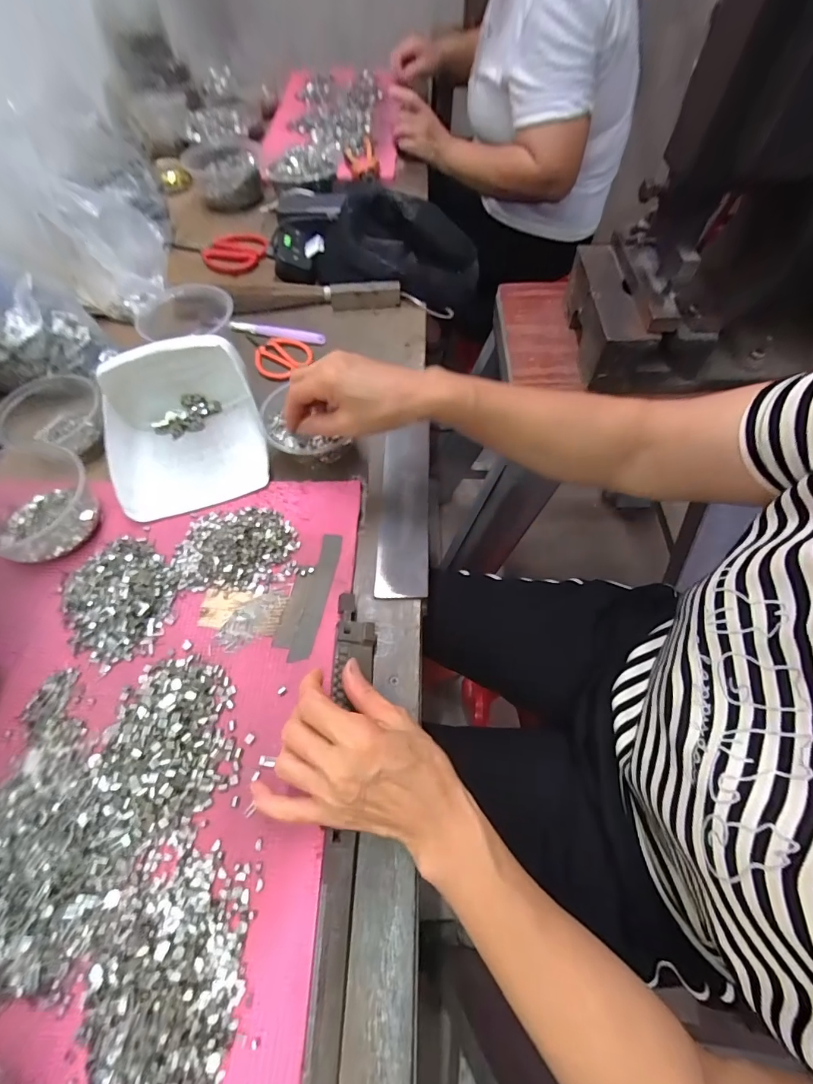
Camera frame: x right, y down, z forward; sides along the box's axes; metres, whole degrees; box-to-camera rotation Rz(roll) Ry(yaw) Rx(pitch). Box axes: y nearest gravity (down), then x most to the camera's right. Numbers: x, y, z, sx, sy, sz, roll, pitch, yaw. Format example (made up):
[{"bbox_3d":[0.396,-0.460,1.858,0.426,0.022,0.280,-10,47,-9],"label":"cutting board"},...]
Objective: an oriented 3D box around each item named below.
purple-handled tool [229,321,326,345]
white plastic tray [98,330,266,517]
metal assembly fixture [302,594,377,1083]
[{"bbox_3d":[-0.178,-0.288,0.597,0.138,0.012,0.018,14,61,7],"label":"purple-handled tool"},{"bbox_3d":[-0.238,-0.129,0.457,0.155,0.081,0.177,-17,62,-10],"label":"white plastic tray"},{"bbox_3d":[-0.044,0.186,0.311,0.031,0.022,0.312,1,61,0],"label":"metal assembly fixture"}]

